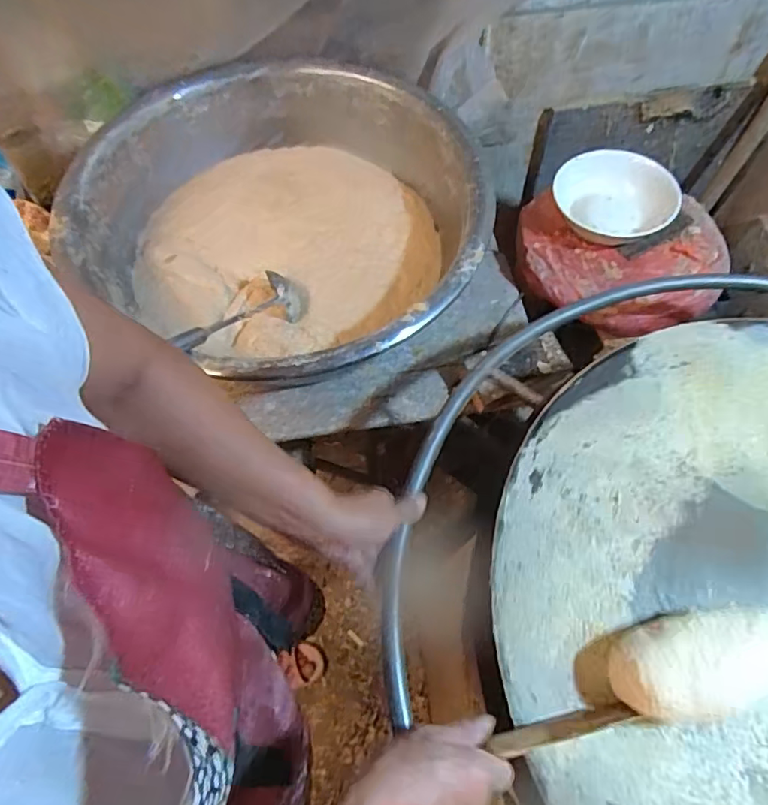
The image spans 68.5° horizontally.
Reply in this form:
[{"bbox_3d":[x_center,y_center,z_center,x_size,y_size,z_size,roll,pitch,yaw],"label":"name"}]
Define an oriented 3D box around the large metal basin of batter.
[{"bbox_3d":[-0.141,-0.279,0.863,0.597,0.155,0.550,1,62,-1],"label":"large metal basin of batter"}]

